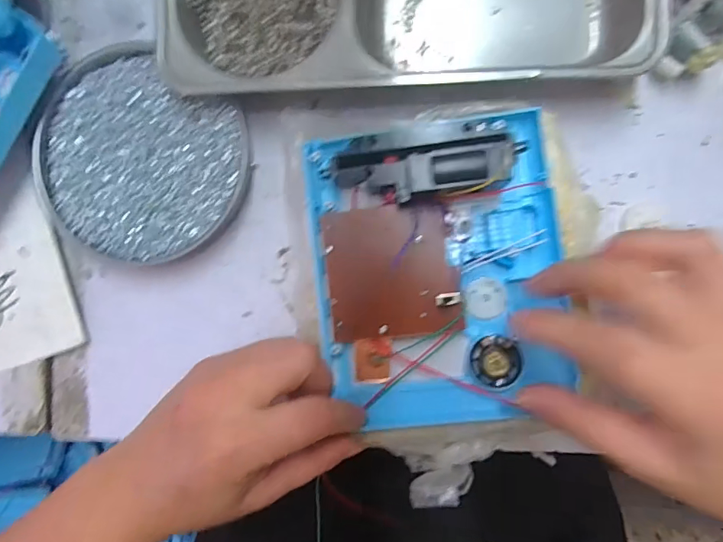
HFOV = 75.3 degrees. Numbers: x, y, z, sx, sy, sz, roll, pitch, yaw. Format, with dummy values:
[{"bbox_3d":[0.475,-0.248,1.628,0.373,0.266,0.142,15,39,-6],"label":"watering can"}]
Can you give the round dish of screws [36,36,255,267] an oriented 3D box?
[{"bbox_3d":[-0.143,-0.072,0.305,0.132,0.020,0.122,0,90,6],"label":"round dish of screws"}]

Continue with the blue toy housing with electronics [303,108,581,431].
[{"bbox_3d":[0.040,0.002,0.248,0.134,0.039,0.161,-6,89,6],"label":"blue toy housing with electronics"}]

